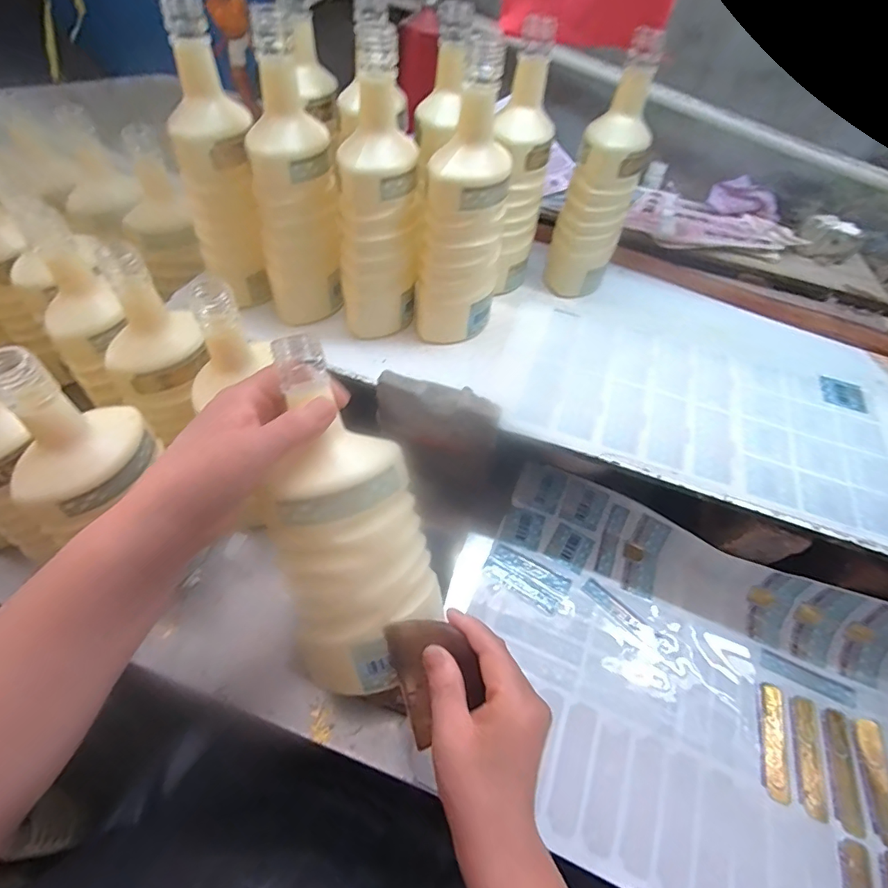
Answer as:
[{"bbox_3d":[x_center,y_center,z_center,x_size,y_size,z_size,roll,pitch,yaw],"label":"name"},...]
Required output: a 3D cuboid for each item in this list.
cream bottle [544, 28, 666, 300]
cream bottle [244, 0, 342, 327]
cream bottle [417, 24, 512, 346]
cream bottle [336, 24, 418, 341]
[{"bbox_3d":[0.174,-0.285,0.533,0.069,0.243,0.074,21,56,9],"label":"cream bottle"},{"bbox_3d":[-0.147,-0.241,0.467,0.081,0.244,0.069,-11,57,-13],"label":"cream bottle"},{"bbox_3d":[0.020,-0.206,0.463,0.071,0.233,0.077,13,56,4],"label":"cream bottle"},{"bbox_3d":[-0.064,-0.220,0.462,0.079,0.238,0.082,-4,56,-8],"label":"cream bottle"}]

